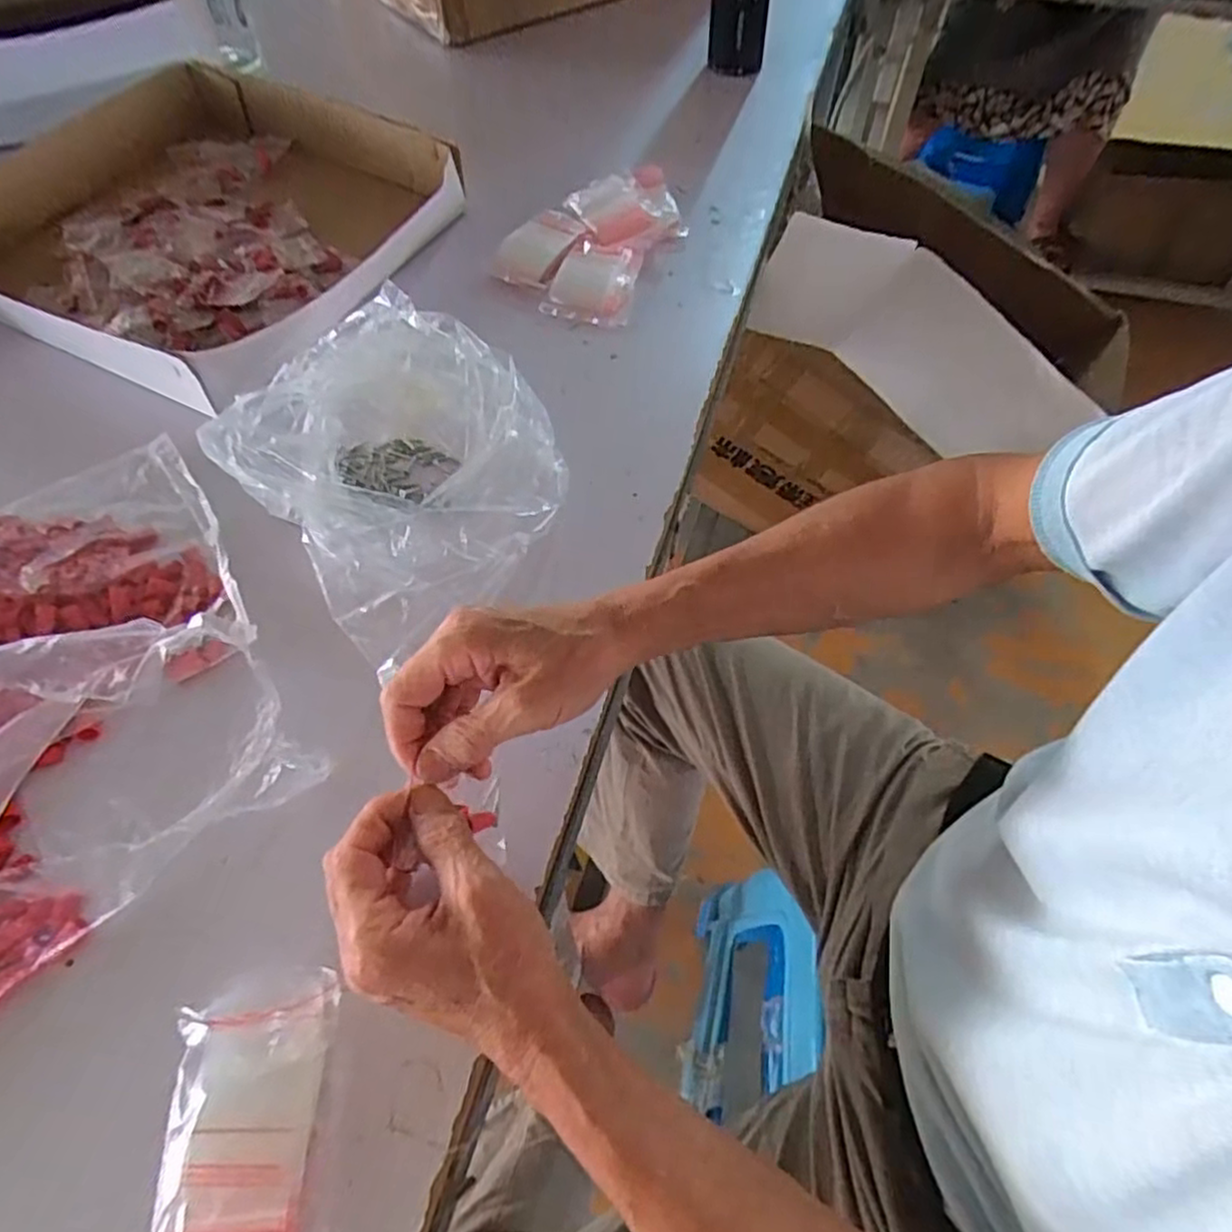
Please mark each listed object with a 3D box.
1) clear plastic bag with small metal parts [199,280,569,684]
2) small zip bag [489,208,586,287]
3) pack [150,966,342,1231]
[{"bbox_3d":[-0.140,-0.108,0.486,0.204,0.071,0.226,-37,66,-20],"label":"clear plastic bag with small metal parts"},{"bbox_3d":[-0.068,-0.338,0.651,0.051,0.019,0.105,28,62,15],"label":"small zip bag"},{"bbox_3d":[-0.163,0.220,0.316,0.067,0.019,0.109,-5,59,-4],"label":"pack"}]

